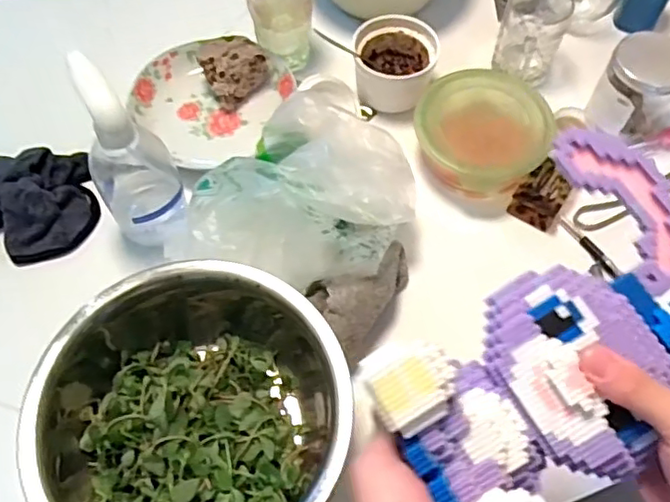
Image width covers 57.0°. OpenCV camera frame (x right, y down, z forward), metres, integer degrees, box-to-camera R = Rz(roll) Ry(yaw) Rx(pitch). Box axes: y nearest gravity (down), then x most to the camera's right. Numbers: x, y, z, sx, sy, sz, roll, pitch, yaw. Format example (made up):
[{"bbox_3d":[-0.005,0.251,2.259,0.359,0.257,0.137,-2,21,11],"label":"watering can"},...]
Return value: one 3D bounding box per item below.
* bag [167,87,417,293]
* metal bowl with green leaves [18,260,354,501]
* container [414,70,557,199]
[{"bbox_3d":[-0.023,-0.050,0.610,0.179,0.098,0.228,27,64,14],"label":"bag"},{"bbox_3d":[-0.122,0.136,0.527,0.246,0.102,0.229,0,61,0],"label":"metal bowl with green leaves"},{"bbox_3d":[0.164,-0.132,0.699,0.142,0.064,0.136,0,61,0],"label":"container"}]

